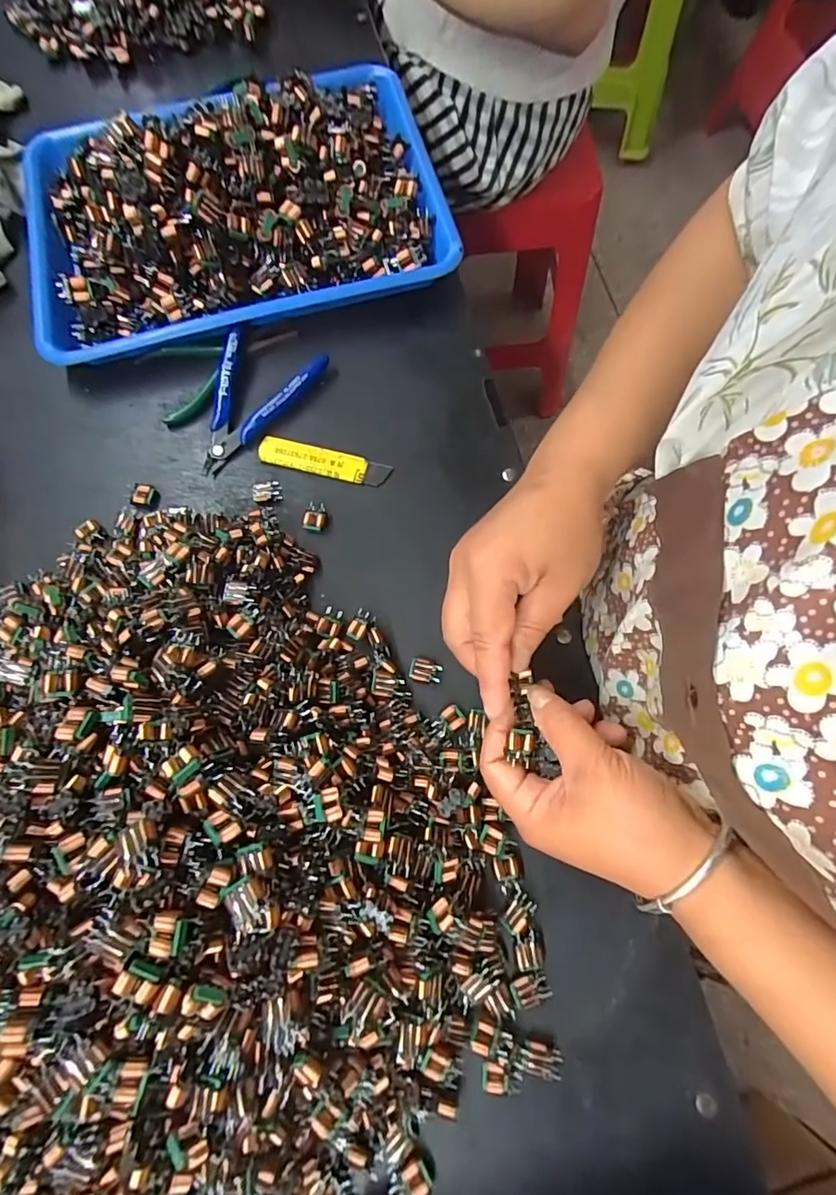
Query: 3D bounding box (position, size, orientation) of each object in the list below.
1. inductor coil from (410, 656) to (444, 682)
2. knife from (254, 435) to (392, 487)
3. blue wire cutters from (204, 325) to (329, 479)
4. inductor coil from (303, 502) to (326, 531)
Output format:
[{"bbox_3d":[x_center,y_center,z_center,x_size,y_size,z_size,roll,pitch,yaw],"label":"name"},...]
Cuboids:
[{"bbox_3d":[0.005,0.047,0.331,0.020,0.004,0.015,9,74,5],"label":"inductor coil"},{"bbox_3d":[-0.070,-0.099,0.378,0.097,0.007,0.022,14,74,6],"label":"knife"},{"bbox_3d":[-0.134,-0.158,0.391,0.076,0.021,0.119,43,79,13],"label":"blue wire cutters"},{"bbox_3d":[-0.072,-0.057,0.365,0.015,0.009,0.020,2,73,3],"label":"inductor coil"}]

